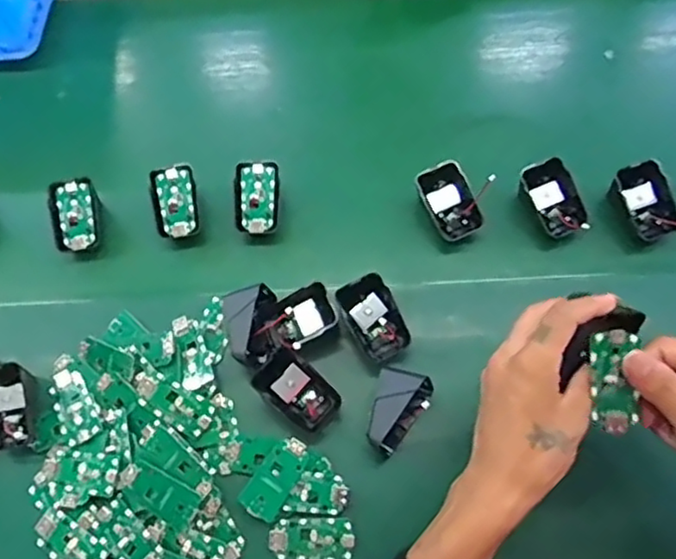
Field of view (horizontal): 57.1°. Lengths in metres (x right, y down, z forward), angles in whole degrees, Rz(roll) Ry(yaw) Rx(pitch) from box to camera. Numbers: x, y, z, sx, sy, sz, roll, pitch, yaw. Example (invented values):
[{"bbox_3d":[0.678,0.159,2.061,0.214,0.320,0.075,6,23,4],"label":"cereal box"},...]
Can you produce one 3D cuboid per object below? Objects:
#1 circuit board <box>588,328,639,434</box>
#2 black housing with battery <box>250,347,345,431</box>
[{"bbox_3d":[0.181,0.066,0.403,0.028,0.008,0.065,-3,87,2],"label":"circuit board"},{"bbox_3d":[-0.033,0.093,0.509,0.062,0.039,0.042,37,72,18],"label":"black housing with battery"}]

